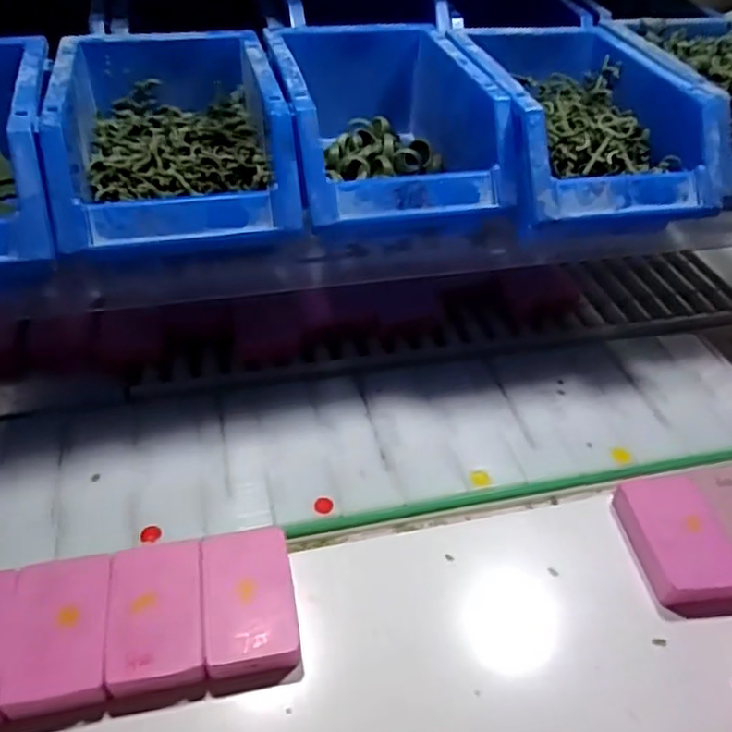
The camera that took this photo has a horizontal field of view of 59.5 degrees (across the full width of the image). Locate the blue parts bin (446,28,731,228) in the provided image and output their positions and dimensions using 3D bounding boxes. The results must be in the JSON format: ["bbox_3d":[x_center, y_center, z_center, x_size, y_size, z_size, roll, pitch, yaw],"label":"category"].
[{"bbox_3d":[0.133,-0.163,0.416,0.131,0.065,0.183,-11,44,-13],"label":"blue parts bin"}]

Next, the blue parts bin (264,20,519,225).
[{"bbox_3d":[0.008,-0.151,0.406,0.122,0.081,0.173,-9,44,-11],"label":"blue parts bin"}]

